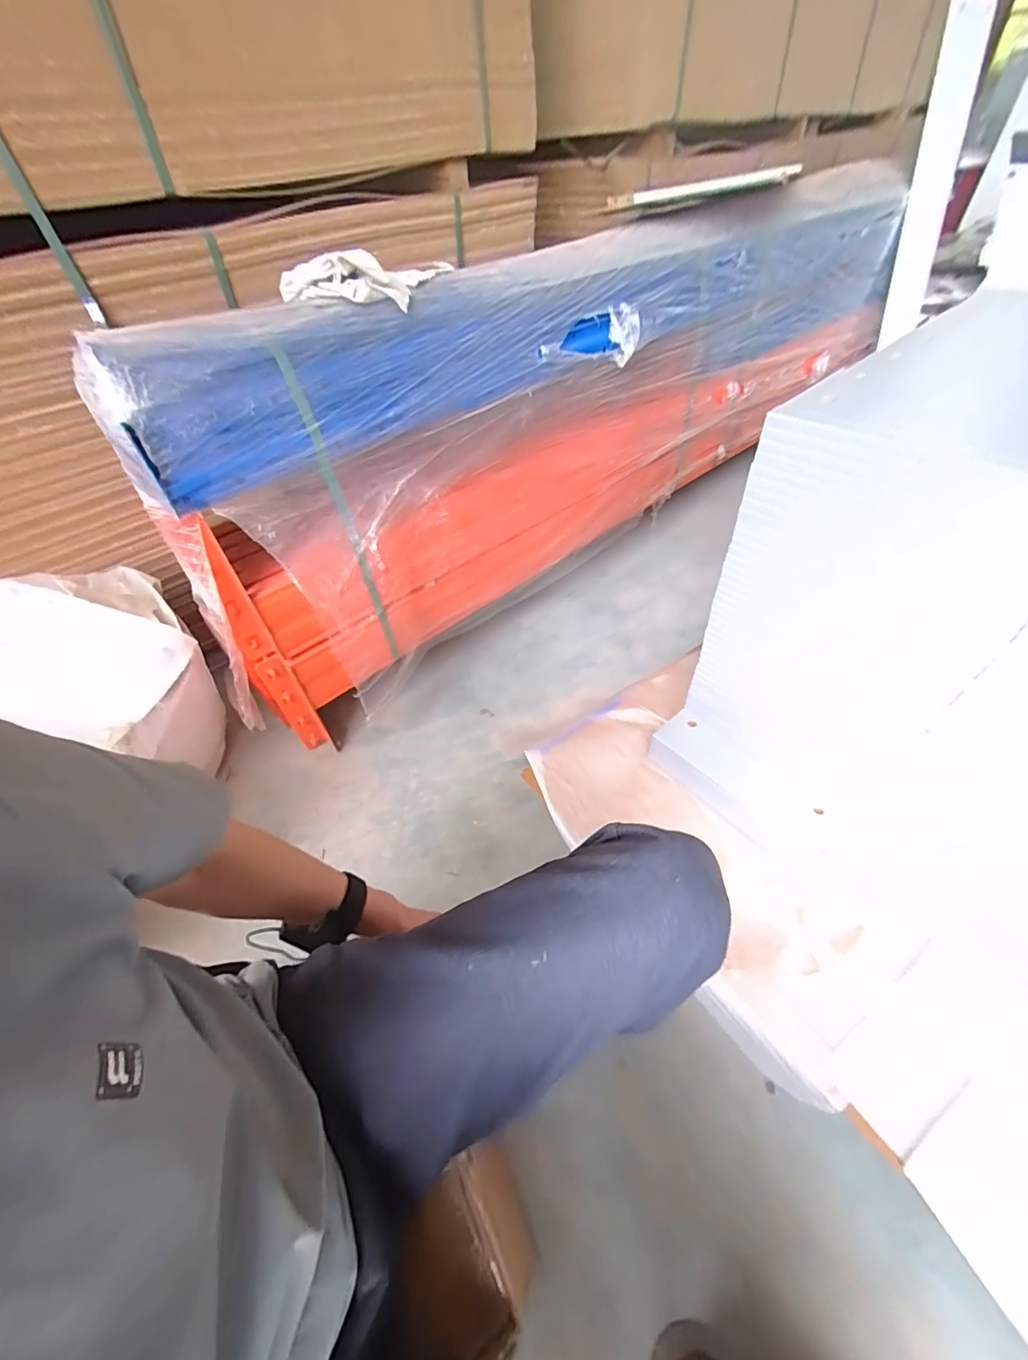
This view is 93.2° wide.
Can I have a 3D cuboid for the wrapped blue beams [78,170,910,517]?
[{"bbox_3d":[0.256,-0.760,1.003,1.943,0.259,0.128,-32,54,-22],"label":"wrapped blue beams"}]

